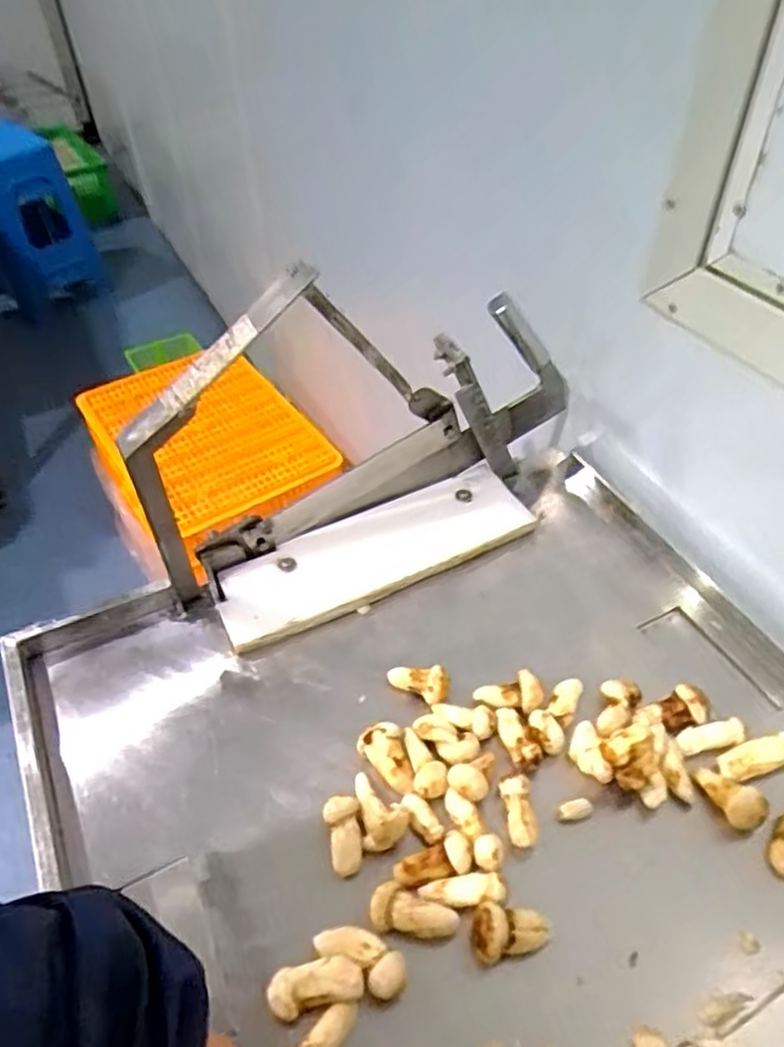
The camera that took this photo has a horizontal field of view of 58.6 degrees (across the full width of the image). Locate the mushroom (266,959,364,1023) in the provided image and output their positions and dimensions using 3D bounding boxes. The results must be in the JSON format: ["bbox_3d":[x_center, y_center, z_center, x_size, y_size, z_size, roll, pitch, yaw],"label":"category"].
[{"bbox_3d":[-0.047,0.291,0.438,0.058,0.024,0.026,-11,46,-8],"label":"mushroom"}]

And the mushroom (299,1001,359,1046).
[{"bbox_3d":[-0.040,0.312,0.420,0.050,0.023,0.021,-36,54,-28],"label":"mushroom"}]

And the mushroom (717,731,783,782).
[{"bbox_3d":[0.284,0.183,0.543,0.062,0.023,0.023,-13,46,-10],"label":"mushroom"}]

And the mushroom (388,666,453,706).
[{"bbox_3d":[0.022,0.133,0.586,0.055,0.022,0.024,4,42,33],"label":"mushroom"}]

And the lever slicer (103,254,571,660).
[{"bbox_3d":[0.003,-0.075,0.619,0.437,0.278,0.118,-22,49,-19],"label":"lever slicer"}]

